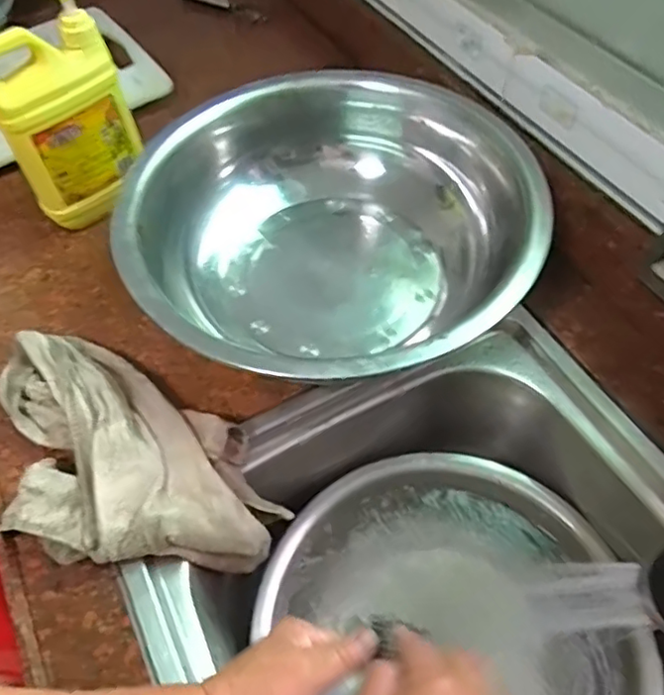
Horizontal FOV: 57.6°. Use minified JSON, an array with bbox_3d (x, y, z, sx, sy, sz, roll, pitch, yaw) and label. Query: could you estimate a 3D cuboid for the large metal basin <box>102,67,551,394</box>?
[{"bbox_3d":[0.000,-0.112,0.585,0.368,0.107,0.353,-2,56,3],"label":"large metal basin"}]

